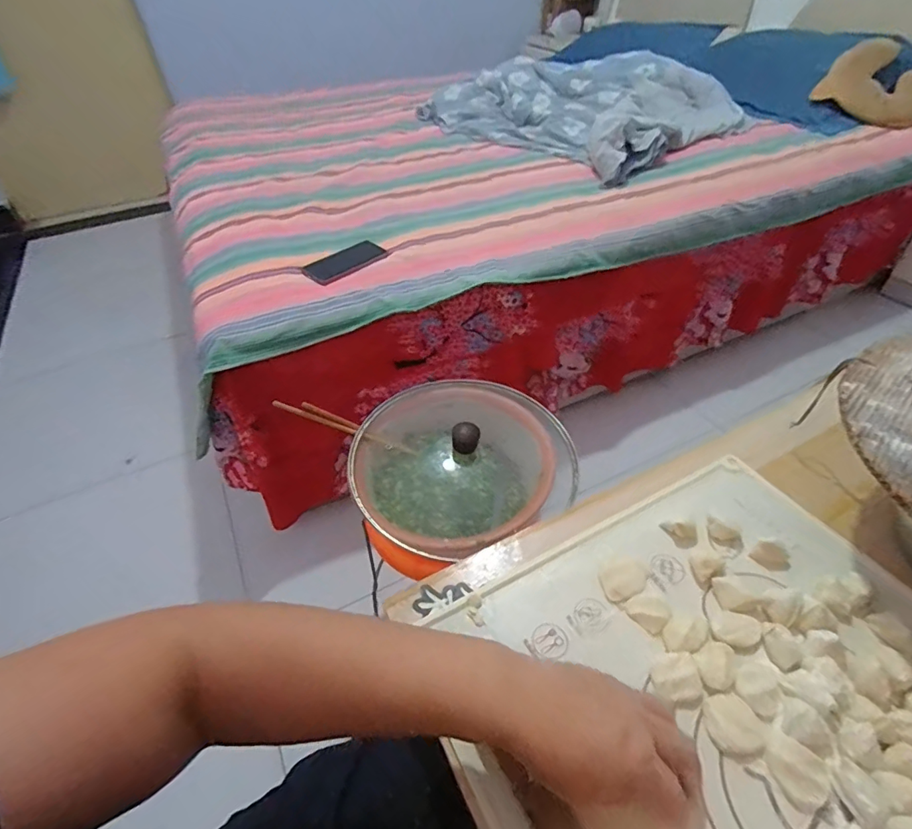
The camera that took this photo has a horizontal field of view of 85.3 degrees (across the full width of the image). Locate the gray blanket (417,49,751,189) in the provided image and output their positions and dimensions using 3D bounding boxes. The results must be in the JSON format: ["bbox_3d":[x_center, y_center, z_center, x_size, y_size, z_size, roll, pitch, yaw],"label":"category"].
[{"bbox_3d":[0.397,-0.994,1.535,0.763,0.107,0.828,-29,50,-23],"label":"gray blanket"}]

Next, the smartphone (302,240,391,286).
[{"bbox_3d":[-0.220,-0.303,0.983,0.165,0.008,0.069,-35,67,-28],"label":"smartphone"}]

